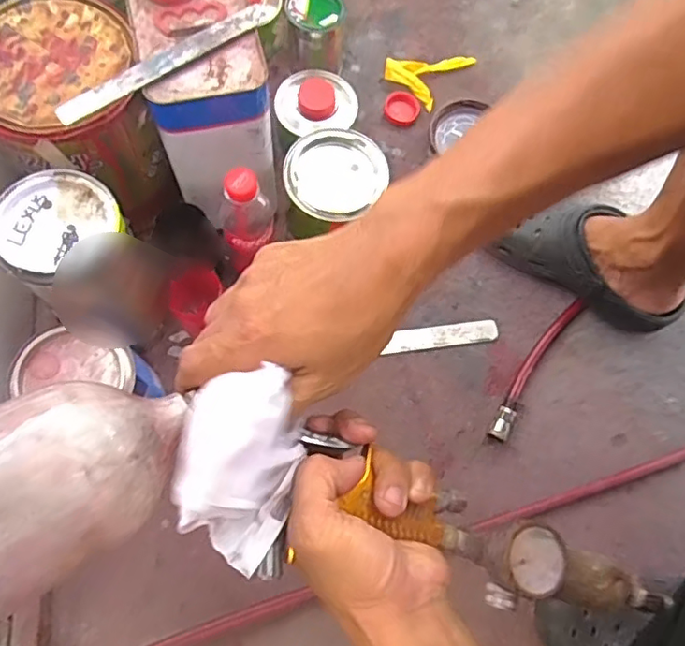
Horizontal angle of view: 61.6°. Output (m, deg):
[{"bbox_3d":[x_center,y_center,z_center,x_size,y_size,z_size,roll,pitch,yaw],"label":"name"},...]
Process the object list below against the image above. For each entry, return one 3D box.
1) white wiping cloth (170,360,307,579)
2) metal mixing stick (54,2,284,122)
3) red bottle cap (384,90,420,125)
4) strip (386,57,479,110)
[{"bbox_3d":[-0.052,0.072,0.288,0.058,0.071,0.092,-5,69,-4],"label":"white wiping cloth"},{"bbox_3d":[-0.145,-0.223,0.487,0.204,0.011,0.018,-34,78,-14],"label":"metal mixing stick"},{"bbox_3d":[0.080,-0.289,0.774,0.047,0.010,0.048,1,72,-4],"label":"red bottle cap"},{"bbox_3d":[0.118,-0.355,0.794,0.087,0.021,0.110,36,73,7],"label":"strip"}]

